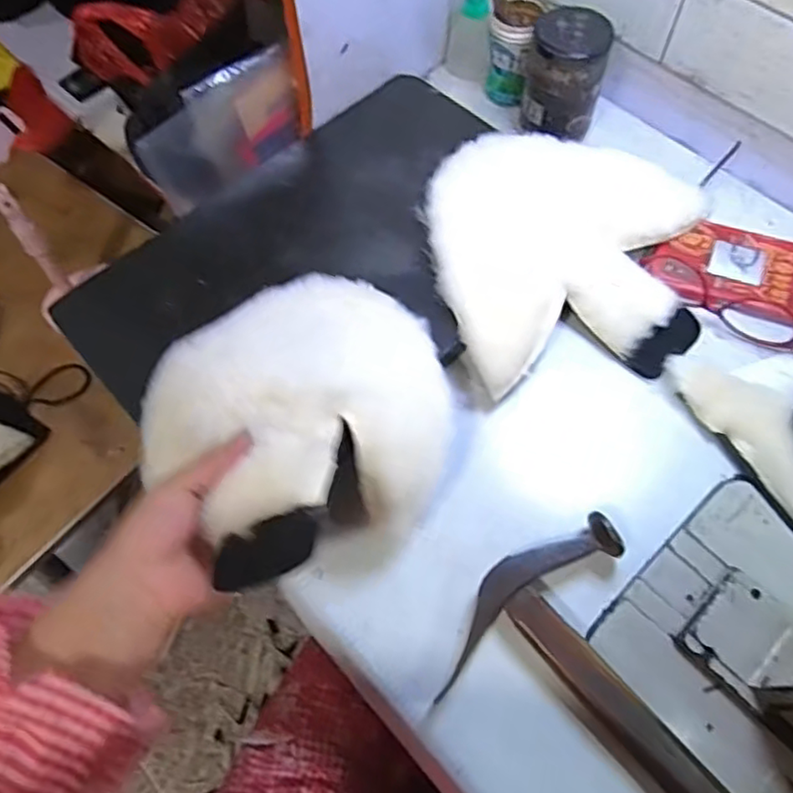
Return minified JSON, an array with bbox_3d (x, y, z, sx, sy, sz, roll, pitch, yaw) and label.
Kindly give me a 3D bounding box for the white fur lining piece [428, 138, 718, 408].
[{"bbox_3d":[0.142,-0.120,0.507,0.223,0.042,0.216,-1,62,2],"label":"white fur lining piece"}]

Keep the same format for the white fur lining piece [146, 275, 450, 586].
[{"bbox_3d":[-0.062,-0.007,0.403,0.196,0.080,0.199,-1,62,2],"label":"white fur lining piece"}]

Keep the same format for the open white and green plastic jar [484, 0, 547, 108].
[{"bbox_3d":[0.106,-0.316,0.588,0.044,0.075,0.052,18,64,11],"label":"open white and green plastic jar"}]

